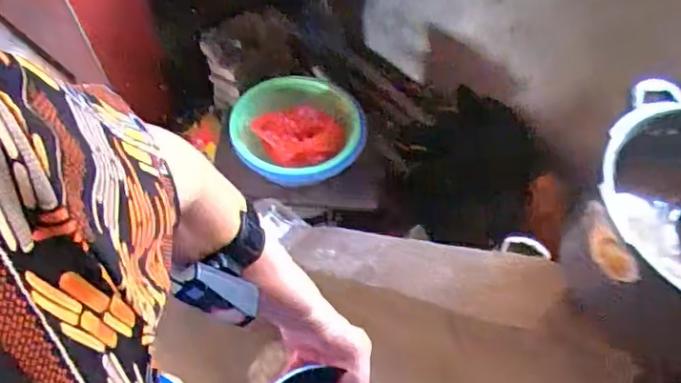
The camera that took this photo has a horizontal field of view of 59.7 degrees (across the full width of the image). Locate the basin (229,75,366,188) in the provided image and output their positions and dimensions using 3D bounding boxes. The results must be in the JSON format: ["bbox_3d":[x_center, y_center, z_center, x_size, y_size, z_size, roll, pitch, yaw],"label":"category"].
[{"bbox_3d":[-0.095,-0.137,1.343,0.295,0.133,0.281,1,55,-1],"label":"basin"}]

